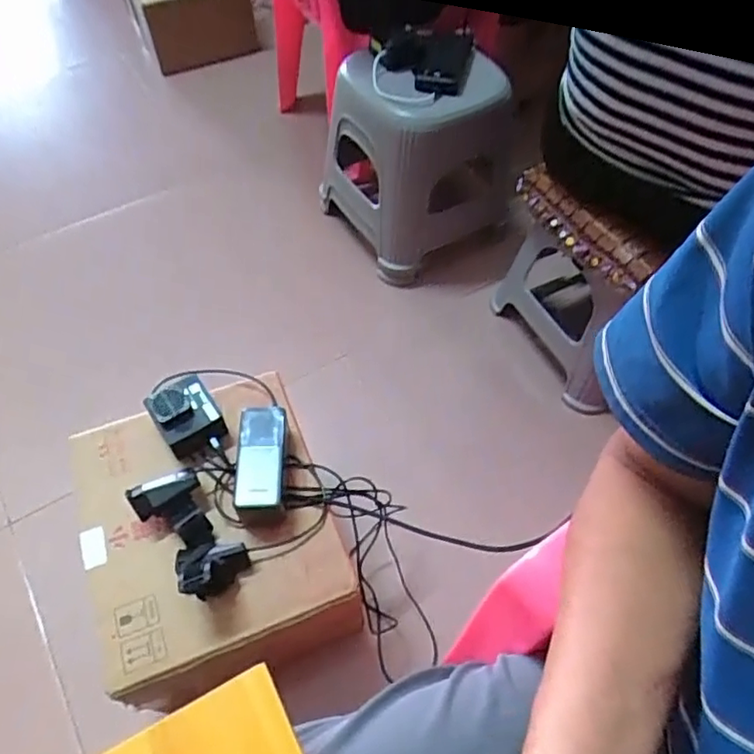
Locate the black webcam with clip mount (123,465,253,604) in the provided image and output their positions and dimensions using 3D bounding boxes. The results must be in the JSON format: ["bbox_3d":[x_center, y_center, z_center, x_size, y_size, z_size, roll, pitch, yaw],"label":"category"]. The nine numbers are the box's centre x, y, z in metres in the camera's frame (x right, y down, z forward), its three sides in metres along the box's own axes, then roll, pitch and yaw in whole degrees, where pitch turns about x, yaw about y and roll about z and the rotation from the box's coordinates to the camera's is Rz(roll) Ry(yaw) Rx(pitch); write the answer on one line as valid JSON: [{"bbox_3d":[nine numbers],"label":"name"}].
[{"bbox_3d":[-0.206,0.169,0.664,0.071,0.073,0.149,-33,63,-20],"label":"black webcam with clip mount"}]

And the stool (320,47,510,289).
[{"bbox_3d":[0.068,-0.426,1.158,0.309,0.322,0.287,-31,62,-19],"label":"stool"}]

